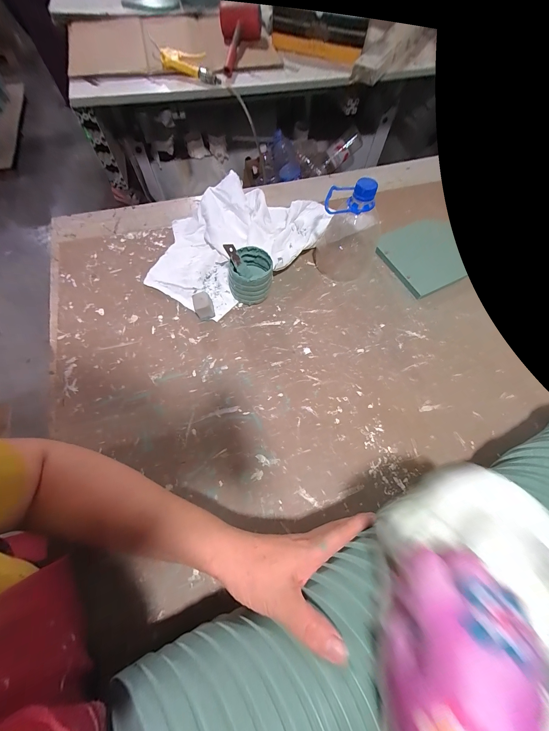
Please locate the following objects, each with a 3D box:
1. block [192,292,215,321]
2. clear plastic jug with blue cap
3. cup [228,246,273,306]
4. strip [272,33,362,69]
[{"bbox_3d":[-0.110,-0.091,0.407,0.027,0.034,0.030,-16,68,-10],"label":"block"},{"bbox_3d":[0.132,-0.232,0.421,0.099,0.139,0.124,19,67,5],"label":"clear plastic jug with blue cap"},{"bbox_3d":[-0.037,-0.137,0.412,0.065,0.071,0.061,1,66,-2],"label":"cup"},{"bbox_3d":[0.119,-0.816,0.676,0.287,0.042,0.029,-33,71,-30],"label":"strip"}]

